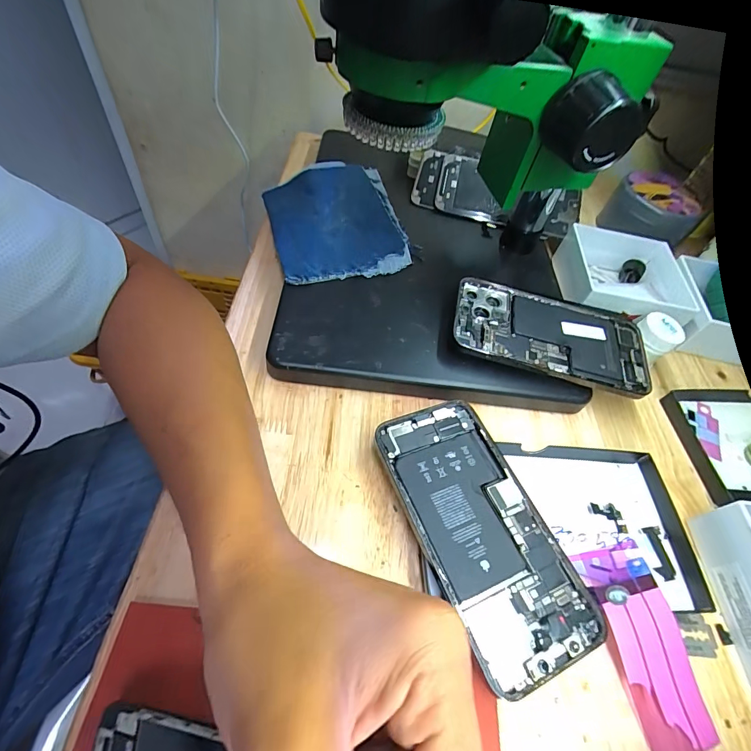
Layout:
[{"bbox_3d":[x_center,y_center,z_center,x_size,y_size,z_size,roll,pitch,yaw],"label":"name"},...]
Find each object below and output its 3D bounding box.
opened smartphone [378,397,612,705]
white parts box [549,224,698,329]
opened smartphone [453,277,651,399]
[{"bbox_3d":[0.063,0.089,0.243,0.076,0.004,0.159,-16,60,-20],"label":"opened smartphone"},{"bbox_3d":[0.242,-0.092,0.398,0.111,0.046,0.110,15,53,0],"label":"white parts box"},{"bbox_3d":[0.141,-0.035,0.322,0.153,0.007,0.079,15,59,1],"label":"opened smartphone"}]

